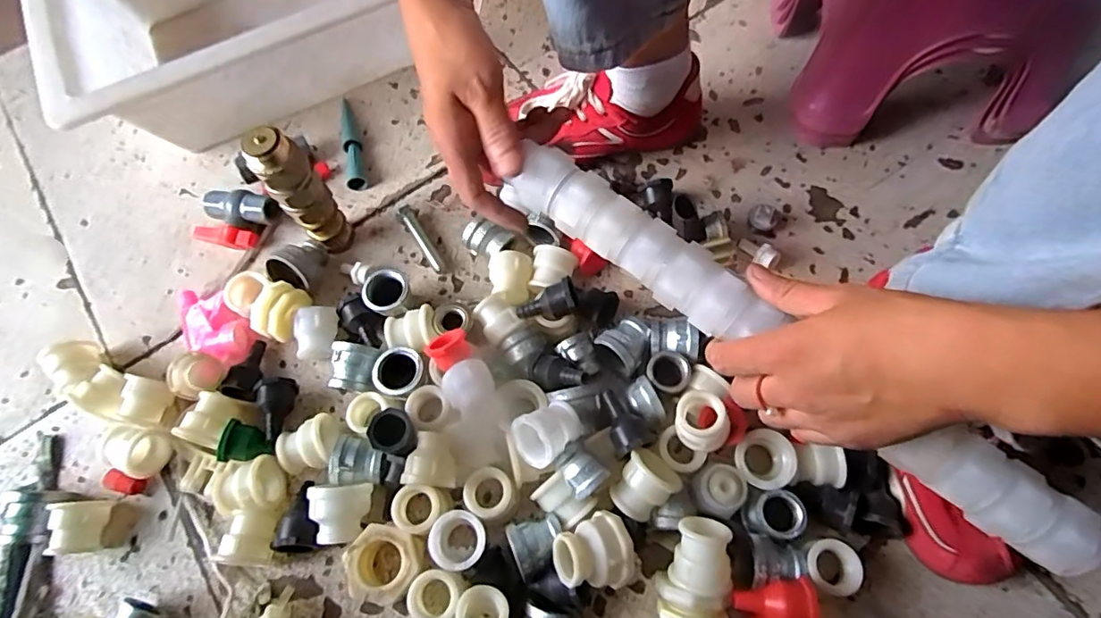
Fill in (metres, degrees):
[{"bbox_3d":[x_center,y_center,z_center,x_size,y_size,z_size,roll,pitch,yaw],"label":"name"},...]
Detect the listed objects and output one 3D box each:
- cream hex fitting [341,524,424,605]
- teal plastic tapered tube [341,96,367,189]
[{"bbox_3d":[-0.123,0.191,0.413,0.052,0.031,0.050,17,69,10],"label":"cream hex fitting"},{"bbox_3d":[-0.214,-0.178,0.587,0.019,0.018,0.126,-14,67,-3],"label":"teal plastic tapered tube"}]

